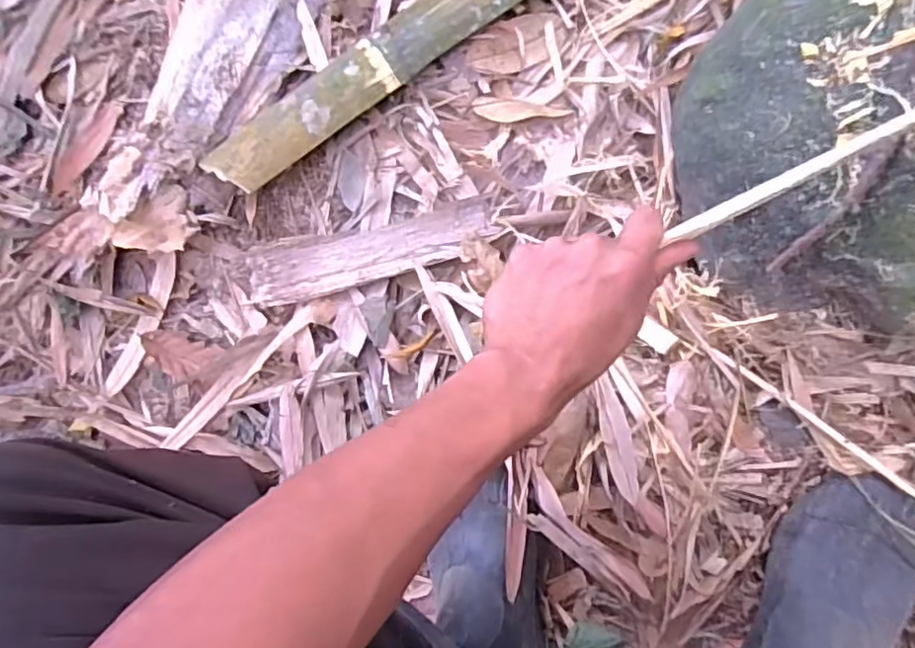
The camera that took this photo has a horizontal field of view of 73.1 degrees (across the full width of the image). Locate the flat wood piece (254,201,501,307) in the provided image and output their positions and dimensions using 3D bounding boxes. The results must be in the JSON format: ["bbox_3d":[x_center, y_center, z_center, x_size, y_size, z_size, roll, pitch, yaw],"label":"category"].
[{"bbox_3d":[-0.100,-0.074,0.662,0.280,0.023,0.072,-8,70,14],"label":"flat wood piece"}]

